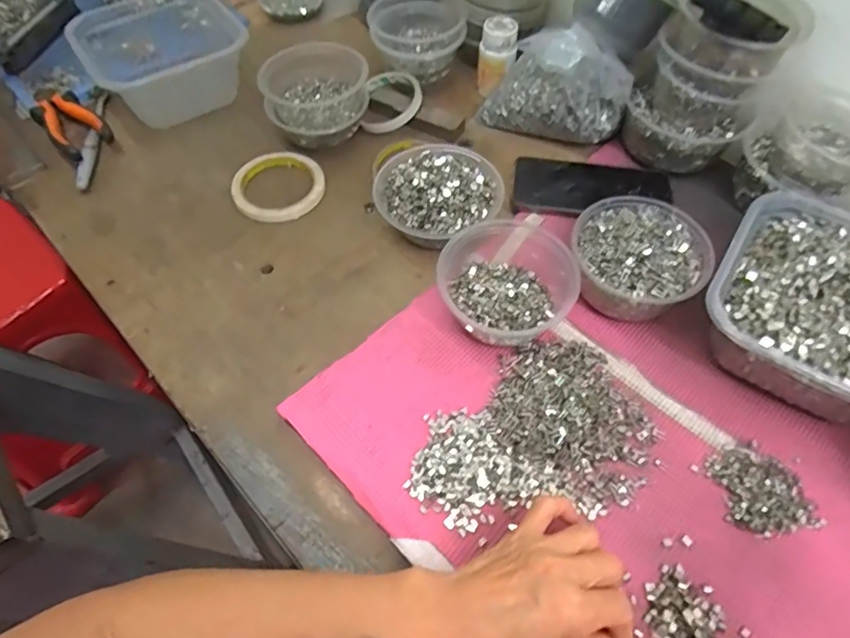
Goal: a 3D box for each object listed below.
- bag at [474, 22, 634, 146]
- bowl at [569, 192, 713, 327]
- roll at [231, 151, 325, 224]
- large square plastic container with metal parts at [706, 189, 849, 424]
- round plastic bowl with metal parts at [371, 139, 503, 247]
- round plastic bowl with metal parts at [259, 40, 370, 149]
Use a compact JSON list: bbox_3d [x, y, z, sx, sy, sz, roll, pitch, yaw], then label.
[{"bbox_3d":[0.143,-0.257,0.593,0.154,0.109,0.066,27,63,17],"label":"bag"},{"bbox_3d":[0.188,-0.053,0.486,0.110,0.060,0.111,-1,58,1],"label":"bowl"},{"bbox_3d":[-0.159,-0.145,0.591,0.097,0.018,0.094,-1,58,1],"label":"roll"},{"bbox_3d":[0.330,-0.013,0.448,0.168,0.073,0.191,31,64,19],"label":"large square plastic container with metal parts"},{"bbox_3d":[0.013,-0.118,0.541,0.114,0.057,0.112,0,57,0],"label":"round plastic bowl with metal parts"},{"bbox_3d":[-0.119,-0.243,0.608,0.112,0.079,0.089,-11,58,-5],"label":"round plastic bowl with metal parts"}]

